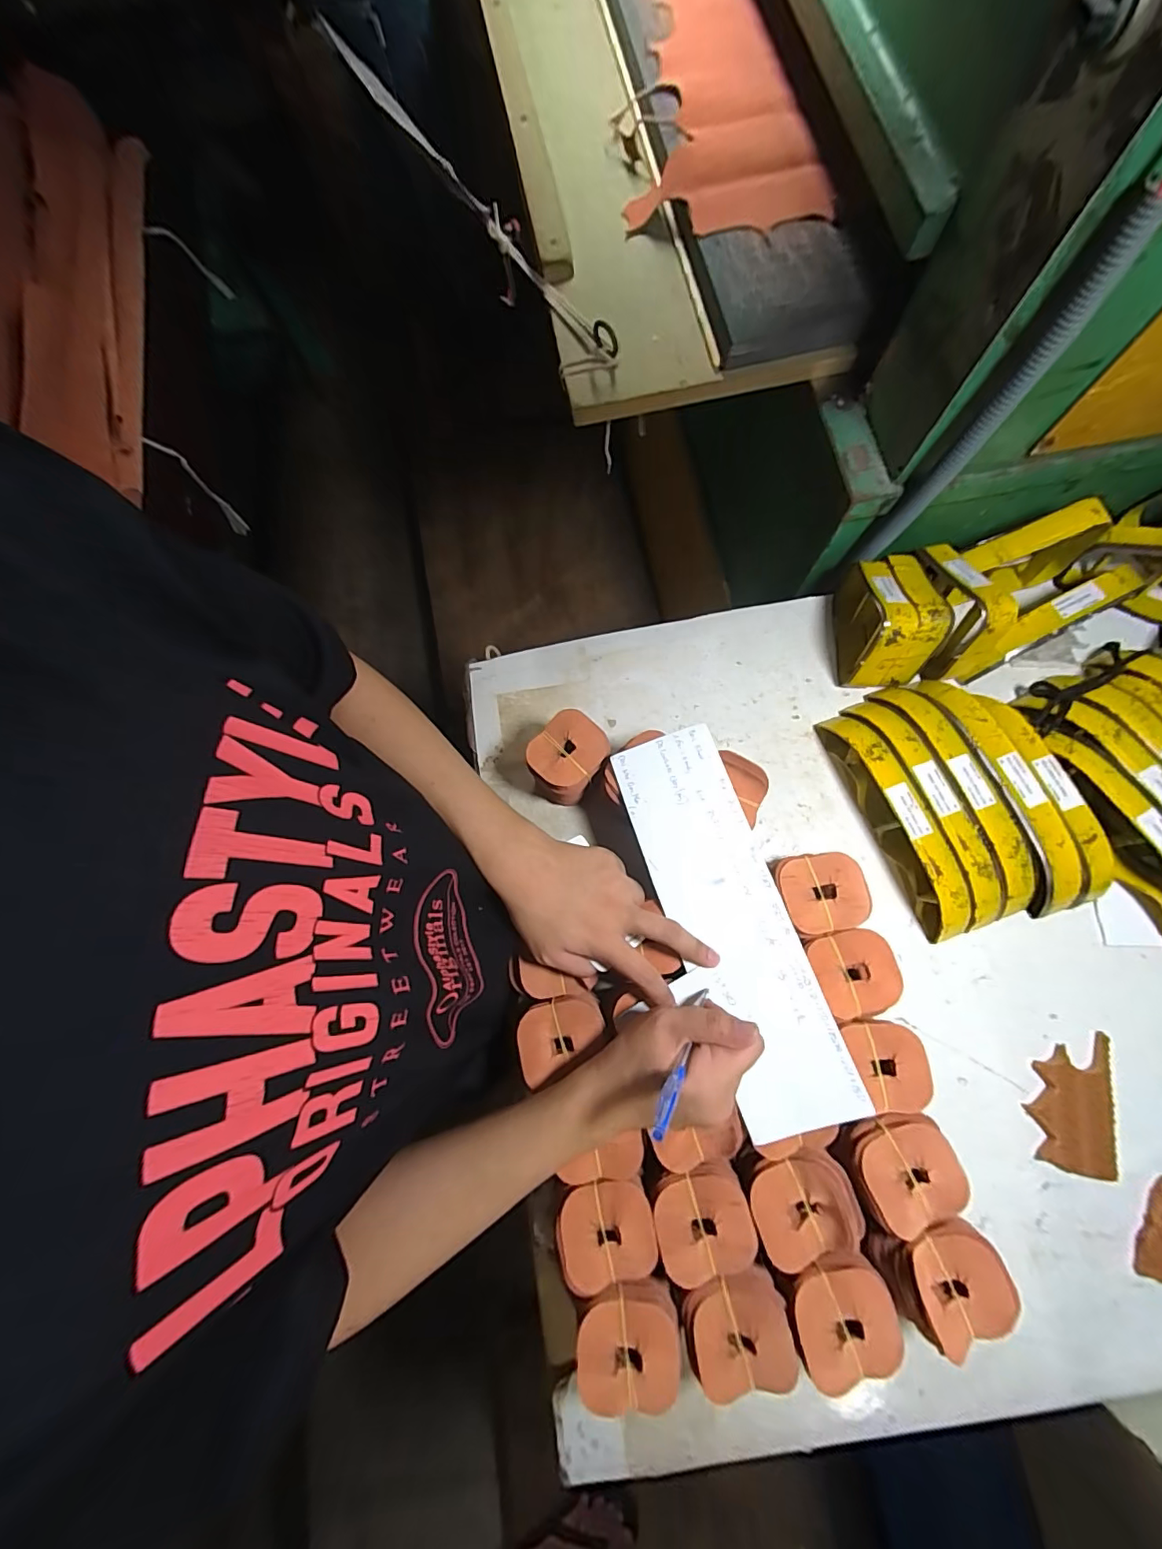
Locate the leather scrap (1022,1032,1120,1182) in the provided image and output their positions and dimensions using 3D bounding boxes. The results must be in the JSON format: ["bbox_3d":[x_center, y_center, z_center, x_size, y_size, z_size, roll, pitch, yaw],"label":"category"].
[{"bbox_3d":[0.424,0.282,0.440,0.062,0.012,0.109,10,75,4],"label":"leather scrap"}]

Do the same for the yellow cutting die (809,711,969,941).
[{"bbox_3d":[0.301,0.043,0.490,0.031,0.058,0.228,-20,75,-4],"label":"yellow cutting die"}]

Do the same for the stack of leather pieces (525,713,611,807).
[{"bbox_3d":[-0.012,-0.012,0.508,0.063,0.082,0.072,39,79,11],"label":"stack of leather pieces"}]

